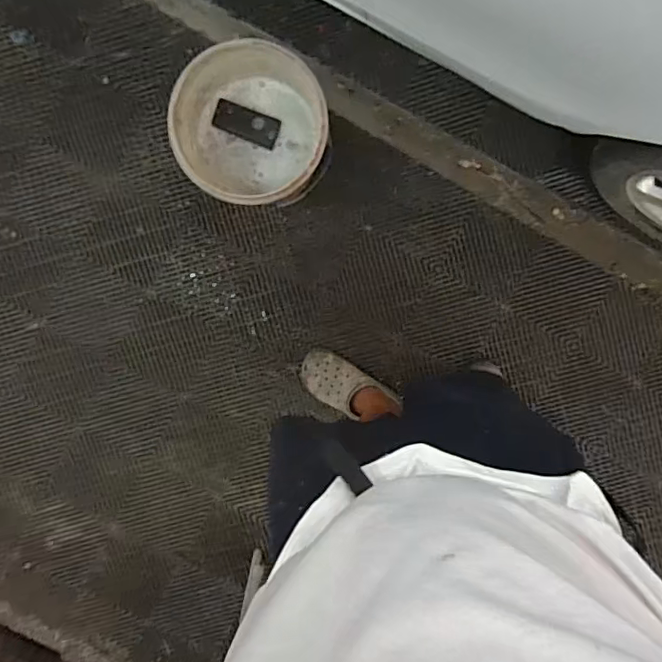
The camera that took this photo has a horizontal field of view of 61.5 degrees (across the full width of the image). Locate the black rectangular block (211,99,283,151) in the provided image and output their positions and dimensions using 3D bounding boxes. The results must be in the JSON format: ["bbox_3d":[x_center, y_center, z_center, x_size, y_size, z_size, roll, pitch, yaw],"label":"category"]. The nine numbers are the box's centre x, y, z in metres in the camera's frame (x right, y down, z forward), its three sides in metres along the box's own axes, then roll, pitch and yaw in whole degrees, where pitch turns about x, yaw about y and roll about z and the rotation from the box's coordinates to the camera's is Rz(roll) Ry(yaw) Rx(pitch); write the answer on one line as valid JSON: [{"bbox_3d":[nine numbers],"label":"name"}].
[{"bbox_3d":[-0.187,-0.458,1.226,0.145,0.021,0.067,20,96,-5],"label":"black rectangular block"}]

